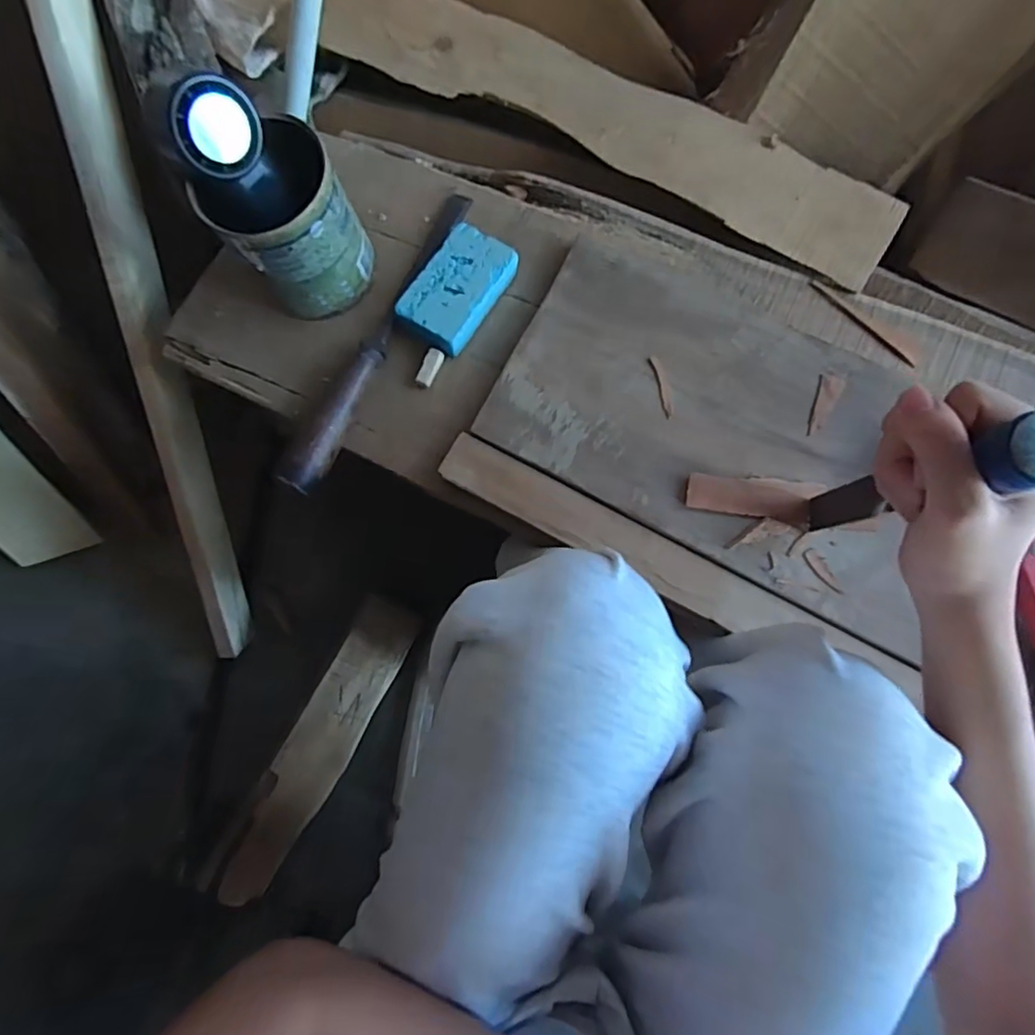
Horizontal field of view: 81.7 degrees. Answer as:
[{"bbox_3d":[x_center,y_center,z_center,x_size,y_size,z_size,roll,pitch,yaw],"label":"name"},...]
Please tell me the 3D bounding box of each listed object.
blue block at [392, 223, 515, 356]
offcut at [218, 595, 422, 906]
[{"bbox_3d":[-0.049,-0.192,0.501,0.060,0.023,0.099,33,77,11],"label":"blue block"},{"bbox_3d":[-0.233,0.267,0.707,0.075,0.024,0.355,33,78,-25],"label":"offcut"}]

